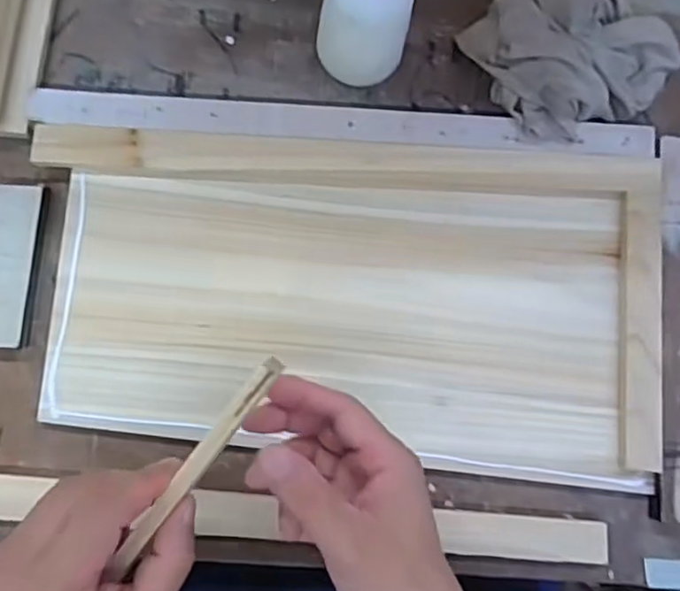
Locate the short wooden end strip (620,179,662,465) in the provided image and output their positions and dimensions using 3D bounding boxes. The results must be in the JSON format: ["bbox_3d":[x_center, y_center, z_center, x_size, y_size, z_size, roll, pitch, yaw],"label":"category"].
[{"bbox_3d":[0.219,0.021,0.453,0.030,0.005,0.203,5,82,-5],"label":"short wooden end strip"}]

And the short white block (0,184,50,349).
[{"bbox_3d":[-0.223,-0.020,0.426,0.034,0.017,0.110,4,82,-5],"label":"short white block"}]

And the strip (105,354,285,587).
[{"bbox_3d":[-0.072,0.085,0.311,0.012,0.008,0.136,38,97,1],"label":"strip"}]

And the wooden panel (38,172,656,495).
[{"bbox_3d":[0.006,0.018,0.443,0.394,0.014,0.197,5,82,-5],"label":"wooden panel"}]

